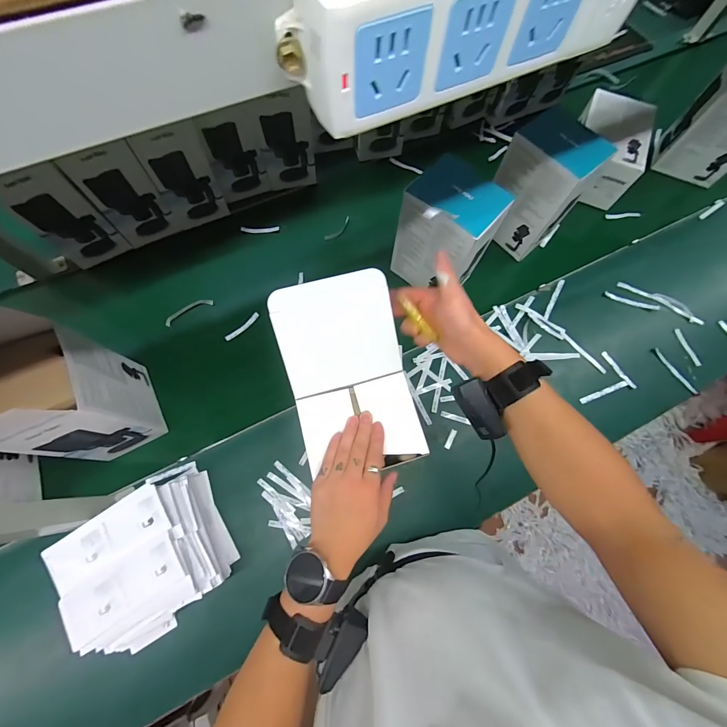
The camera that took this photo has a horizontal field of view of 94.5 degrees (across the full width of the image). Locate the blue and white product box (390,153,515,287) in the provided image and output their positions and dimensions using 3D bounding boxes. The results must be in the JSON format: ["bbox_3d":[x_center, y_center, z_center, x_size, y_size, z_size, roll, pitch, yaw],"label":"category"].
[{"bbox_3d":[0.156,-0.245,0.655,0.148,0.218,0.112,43,76,12],"label":"blue and white product box"}]

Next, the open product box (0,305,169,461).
[{"bbox_3d":[-0.469,0.052,0.490,0.165,0.351,0.159,-27,74,-9],"label":"open product box"}]

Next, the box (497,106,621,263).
[{"bbox_3d":[0.359,-0.359,0.702,0.104,0.236,0.144,-36,76,-12],"label":"box"}]

